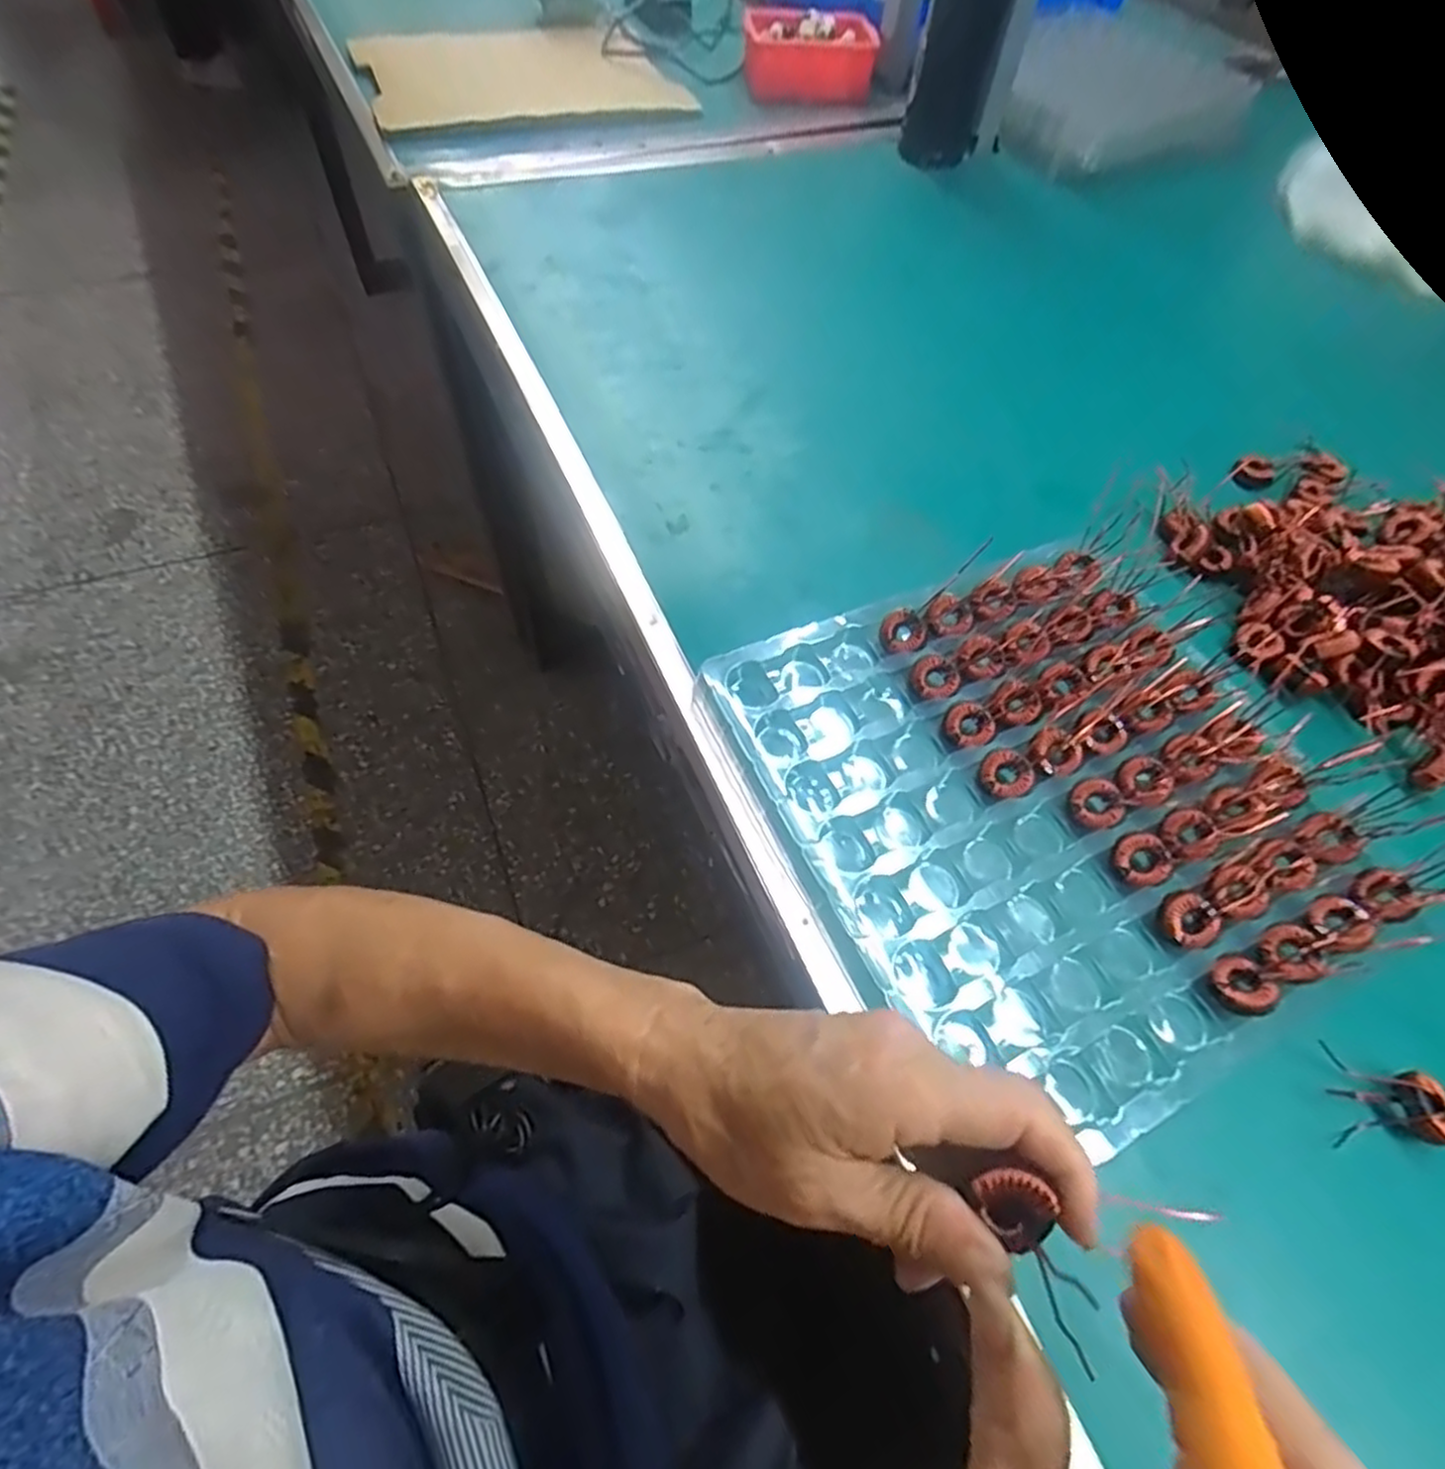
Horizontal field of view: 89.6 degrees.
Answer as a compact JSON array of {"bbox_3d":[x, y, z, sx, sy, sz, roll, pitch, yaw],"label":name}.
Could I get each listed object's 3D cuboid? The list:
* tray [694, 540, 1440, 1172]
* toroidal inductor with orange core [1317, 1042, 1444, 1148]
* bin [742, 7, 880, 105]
[{"bbox_3d":[0.167,0.032,0.384,0.277,0.019,0.278,-21,63,-15],"label":"tray"},{"bbox_3d":[0.296,0.162,0.321,0.050,0.011,0.037,8,59,1],"label":"toroidal inductor with orange core"},{"bbox_3d":[0.111,-0.853,0.915,0.163,0.063,0.091,-4,60,-6],"label":"bin"}]

